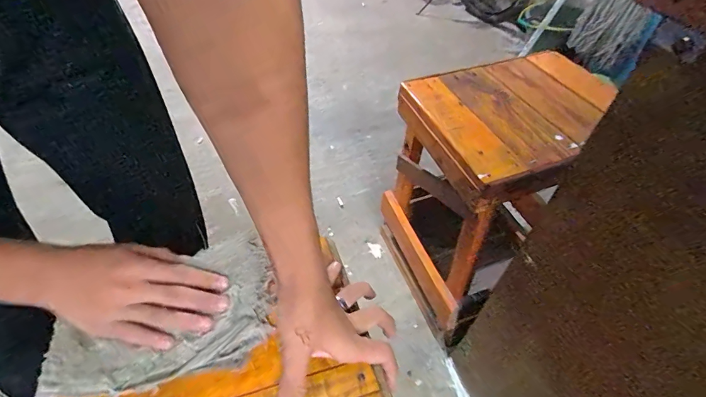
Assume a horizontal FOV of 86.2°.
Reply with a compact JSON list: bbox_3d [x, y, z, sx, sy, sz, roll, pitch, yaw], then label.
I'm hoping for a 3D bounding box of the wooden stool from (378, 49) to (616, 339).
[{"bbox_3d":[0.285,0.009,0.782,0.335,0.458,0.327,-15,51,-14],"label":"wooden stool"}]

